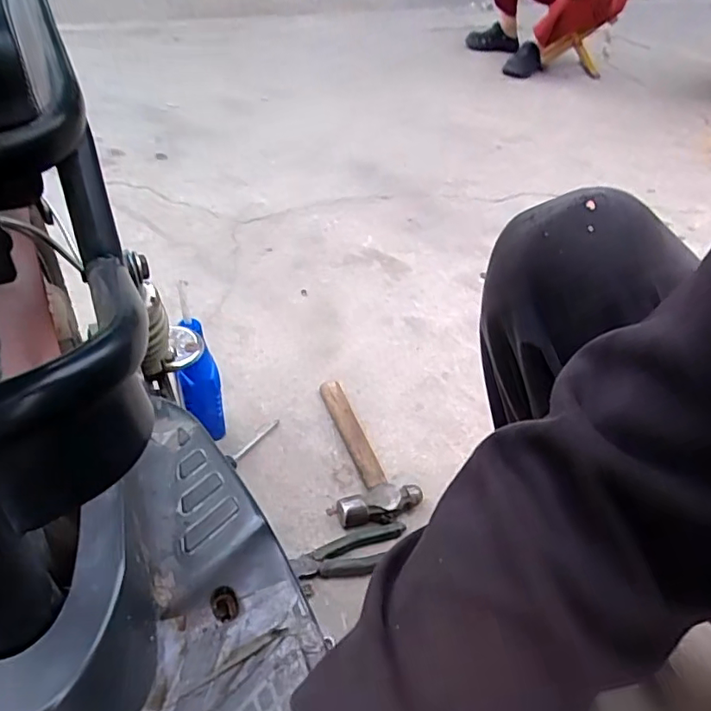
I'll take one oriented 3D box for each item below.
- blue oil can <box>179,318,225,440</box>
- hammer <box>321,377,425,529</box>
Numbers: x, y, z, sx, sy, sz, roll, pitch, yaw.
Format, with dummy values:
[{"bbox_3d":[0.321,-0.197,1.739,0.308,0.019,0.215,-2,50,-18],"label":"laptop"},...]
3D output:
[{"bbox_3d":[-0.203,0.043,0.739,0.050,0.190,0.049,-10,45,-17],"label":"blue oil can"},{"bbox_3d":[0.001,0.120,0.782,0.109,0.036,0.243,-9,44,-16],"label":"hammer"}]

